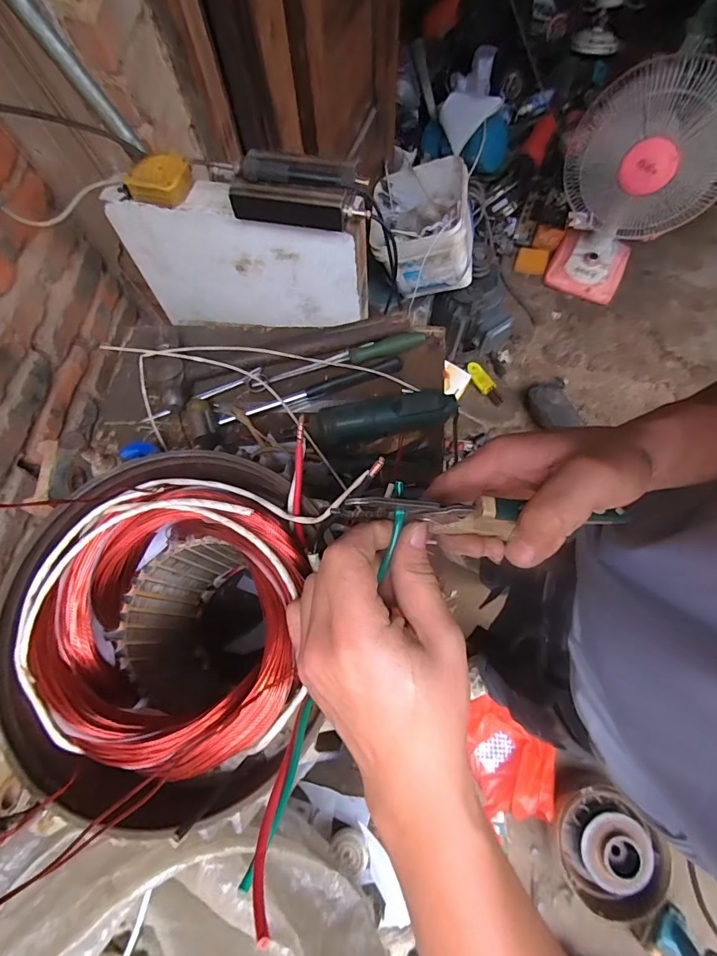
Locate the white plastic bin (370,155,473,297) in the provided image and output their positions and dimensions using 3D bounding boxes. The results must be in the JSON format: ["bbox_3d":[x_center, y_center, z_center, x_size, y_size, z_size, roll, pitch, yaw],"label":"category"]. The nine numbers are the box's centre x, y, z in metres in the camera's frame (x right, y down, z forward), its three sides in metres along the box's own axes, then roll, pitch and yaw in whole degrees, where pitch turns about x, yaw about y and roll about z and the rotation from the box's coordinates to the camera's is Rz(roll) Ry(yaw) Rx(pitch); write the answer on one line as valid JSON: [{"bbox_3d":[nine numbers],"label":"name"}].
[{"bbox_3d":[0.160,-0.614,1.119,0.243,0.205,0.218,0,70,3],"label":"white plastic bin"}]

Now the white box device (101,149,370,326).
[{"bbox_3d":[-0.167,-0.336,0.669,0.366,0.264,0.078,9,71,6],"label":"white box device"}]

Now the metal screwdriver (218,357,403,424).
[{"bbox_3d":[-0.062,-0.115,0.598,0.252,0.023,0.021,-19,71,-4],"label":"metal screwdriver"}]

